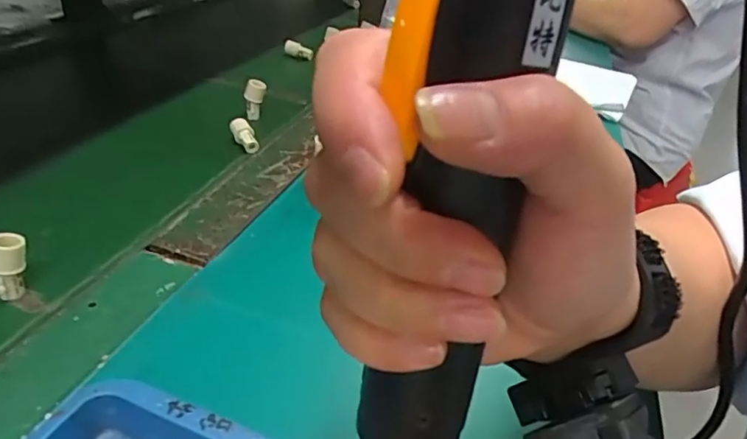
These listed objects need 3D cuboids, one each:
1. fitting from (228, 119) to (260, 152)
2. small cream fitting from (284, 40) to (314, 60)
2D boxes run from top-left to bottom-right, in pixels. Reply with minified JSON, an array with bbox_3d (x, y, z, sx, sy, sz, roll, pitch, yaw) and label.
[{"bbox_3d":[-0.130,-0.085,0.564,0.015,0.018,0.040,-27,75,-39],"label":"fitting"},{"bbox_3d":[-0.112,-0.253,0.841,0.043,0.021,0.013,18,25,-28],"label":"small cream fitting"}]

